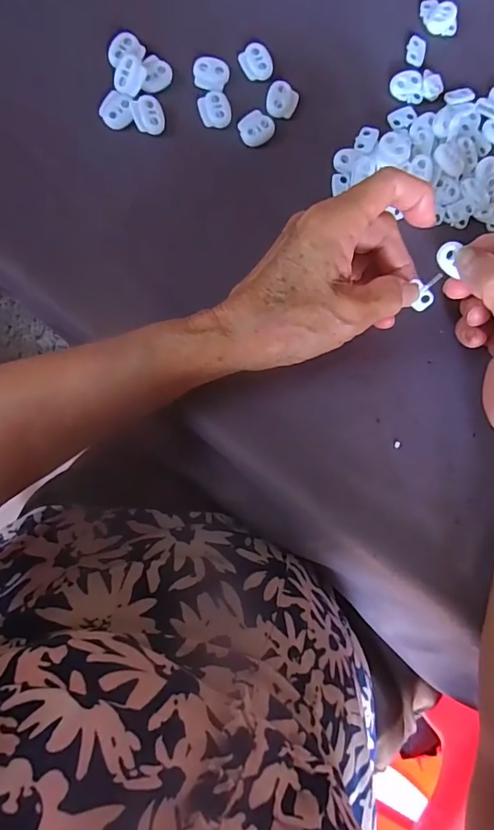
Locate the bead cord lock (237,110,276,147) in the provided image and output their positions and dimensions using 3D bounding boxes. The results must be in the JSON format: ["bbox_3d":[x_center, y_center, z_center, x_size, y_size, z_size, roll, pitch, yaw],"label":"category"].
[{"bbox_3d":[0.006,-0.182,0.296,0.022,0.004,0.019,-43,93,-6],"label":"bead cord lock"}]

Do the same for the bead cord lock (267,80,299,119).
[{"bbox_3d":[0.022,-0.202,0.299,0.019,0.004,0.022,21,86,-5],"label":"bead cord lock"}]

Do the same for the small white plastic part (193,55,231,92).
[{"bbox_3d":[-0.022,-0.215,0.293,0.022,0.004,0.021,8,87,-6],"label":"small white plastic part"}]

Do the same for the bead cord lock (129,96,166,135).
[{"bbox_3d":[-0.061,-0.186,0.288,0.019,0.004,0.022,-12,89,-7],"label":"bead cord lock"}]

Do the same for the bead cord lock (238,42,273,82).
[{"bbox_3d":[0.006,-0.225,0.298,0.020,0.004,0.022,-27,91,-7],"label":"bead cord lock"}]

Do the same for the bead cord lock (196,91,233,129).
[{"bbox_3d":[-0.020,-0.193,0.292,0.020,0.004,0.021,-16,90,-7],"label":"bead cord lock"}]

